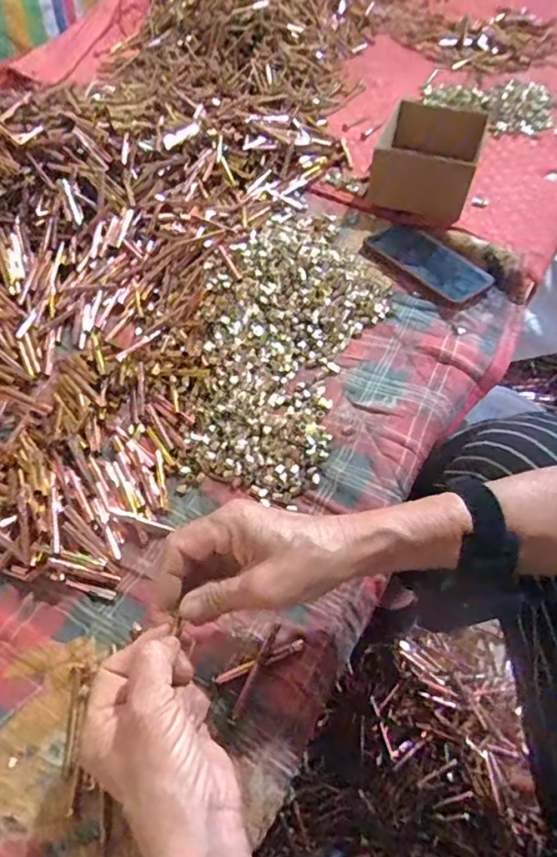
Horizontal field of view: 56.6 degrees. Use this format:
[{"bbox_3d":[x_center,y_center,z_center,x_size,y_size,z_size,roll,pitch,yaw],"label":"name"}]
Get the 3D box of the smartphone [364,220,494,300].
[{"bbox_3d":[0.184,-0.212,0.636,0.075,0.015,0.156,-31,62,-18],"label":"smartphone"}]

